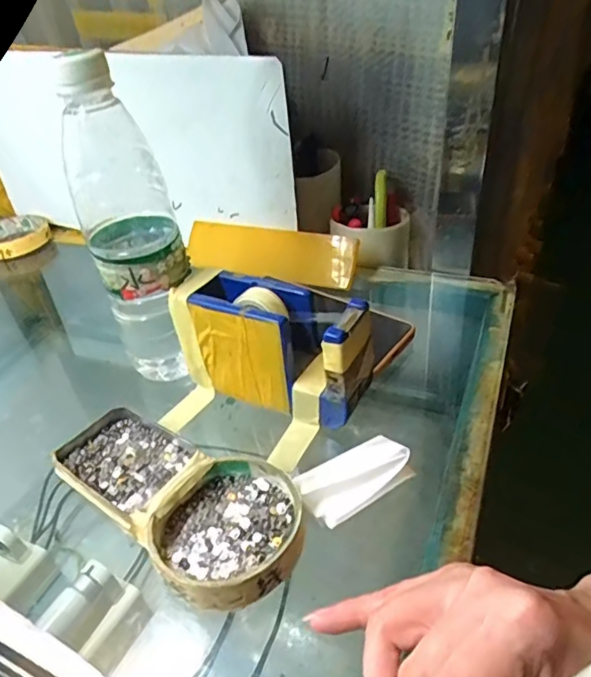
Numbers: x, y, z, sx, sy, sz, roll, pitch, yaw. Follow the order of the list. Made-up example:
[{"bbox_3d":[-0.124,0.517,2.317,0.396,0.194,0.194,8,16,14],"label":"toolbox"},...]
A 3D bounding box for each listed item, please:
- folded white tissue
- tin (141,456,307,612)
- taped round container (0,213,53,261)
[{"bbox_3d":[0.033,0.079,0.311,0.066,0.012,0.040,-26,41,-26],"label":"folded white tissue"},{"bbox_3d":[-0.035,0.104,0.284,0.077,0.019,0.081,-3,36,3],"label":"tin"},{"bbox_3d":[-0.353,-0.129,0.657,0.082,0.020,0.098,-26,40,-23],"label":"taped round container"}]

